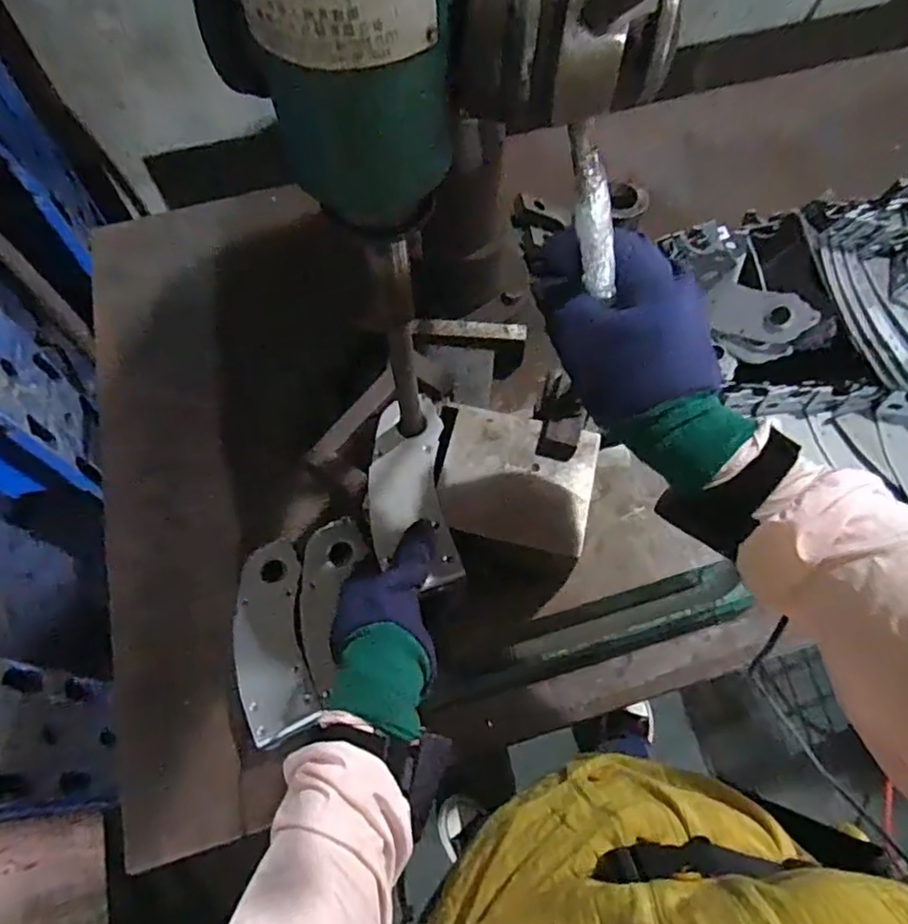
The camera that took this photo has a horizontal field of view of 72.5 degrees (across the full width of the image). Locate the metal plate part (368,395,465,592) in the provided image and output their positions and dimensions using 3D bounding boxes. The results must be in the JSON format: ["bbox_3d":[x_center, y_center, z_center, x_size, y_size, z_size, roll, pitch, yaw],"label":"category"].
[{"bbox_3d":[-0.037,0.023,0.515,0.067,0.014,0.161,-7,66,-4],"label":"metal plate part"}]

